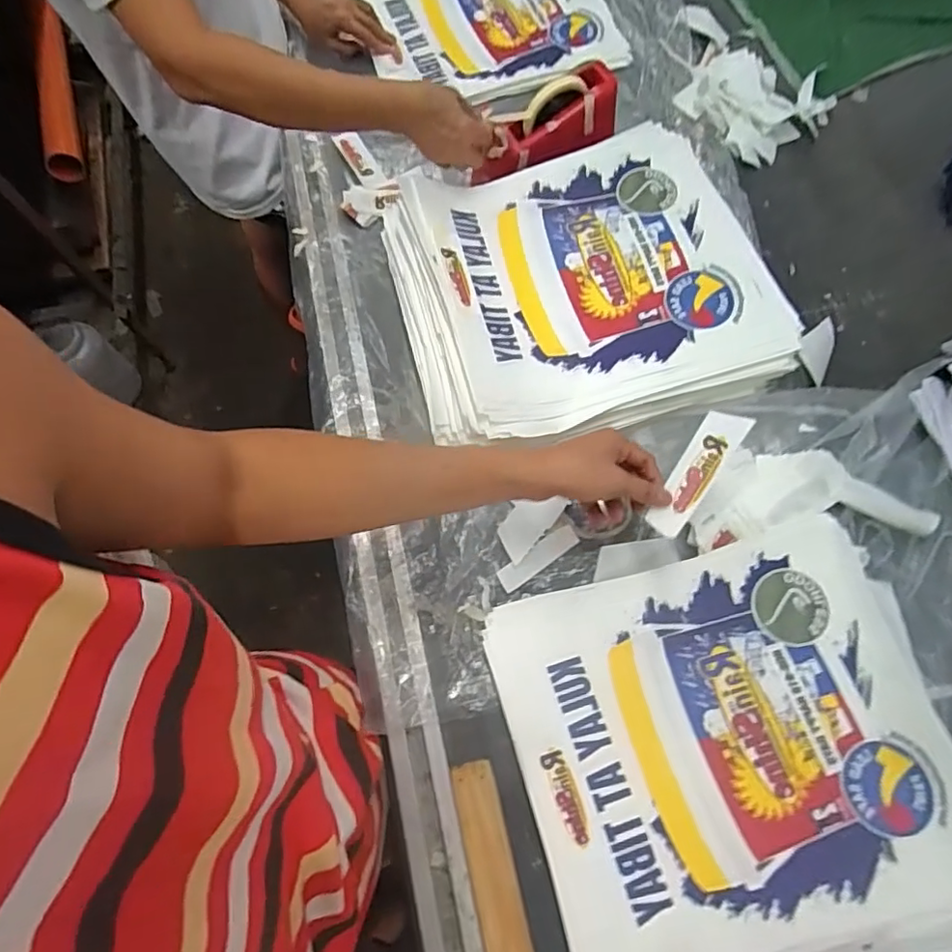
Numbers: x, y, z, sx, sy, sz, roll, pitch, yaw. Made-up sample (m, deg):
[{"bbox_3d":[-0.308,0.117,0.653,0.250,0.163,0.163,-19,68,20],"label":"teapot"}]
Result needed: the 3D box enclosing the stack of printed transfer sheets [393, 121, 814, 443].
[{"bbox_3d":[0.120,-0.230,0.690,0.416,0.082,0.362,-17,69,-3],"label":"stack of printed transfer sheets"}]

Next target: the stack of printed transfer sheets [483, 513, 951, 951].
[{"bbox_3d":[0.242,0.249,0.539,0.392,0.024,0.352,-15,69,-3],"label":"stack of printed transfer sheets"}]

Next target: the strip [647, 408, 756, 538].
[{"bbox_3d":[0.206,-0.003,0.548,0.036,0.008,0.127,33,88,14],"label":"strip"}]

